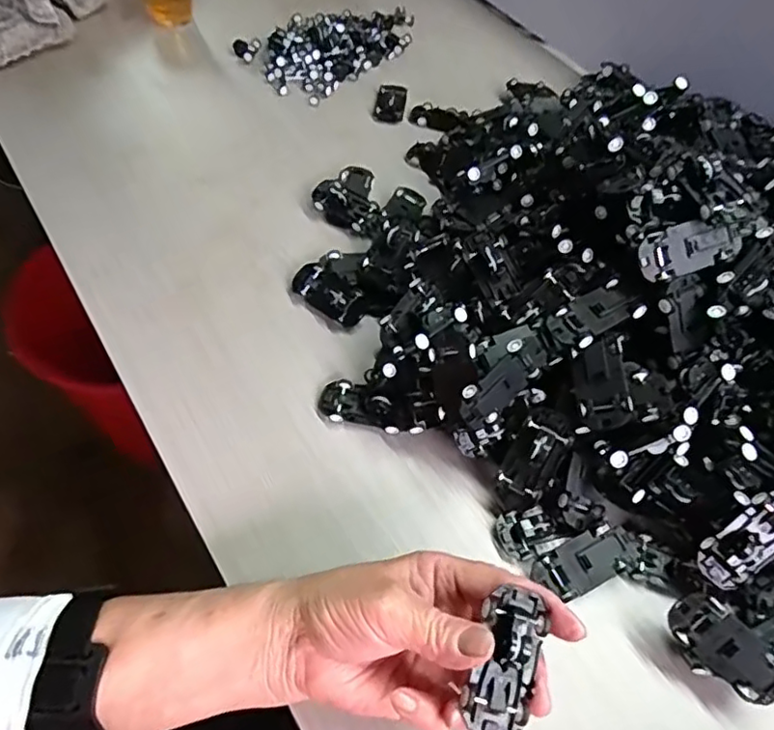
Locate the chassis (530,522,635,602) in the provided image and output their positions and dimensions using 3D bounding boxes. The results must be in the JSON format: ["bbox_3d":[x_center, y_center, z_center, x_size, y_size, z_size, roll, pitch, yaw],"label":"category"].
[{"bbox_3d":[0.123,0.120,0.368,0.067,0.016,0.030,-20,60,-19],"label":"chassis"}]

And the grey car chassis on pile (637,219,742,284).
[{"bbox_3d":[0.184,-0.071,0.365,0.063,0.004,0.030,-19,100,-1],"label":"grey car chassis on pile"}]

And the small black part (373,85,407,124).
[{"bbox_3d":[0.003,-0.281,0.644,0.032,0.008,0.064,9,55,0],"label":"small black part"}]

